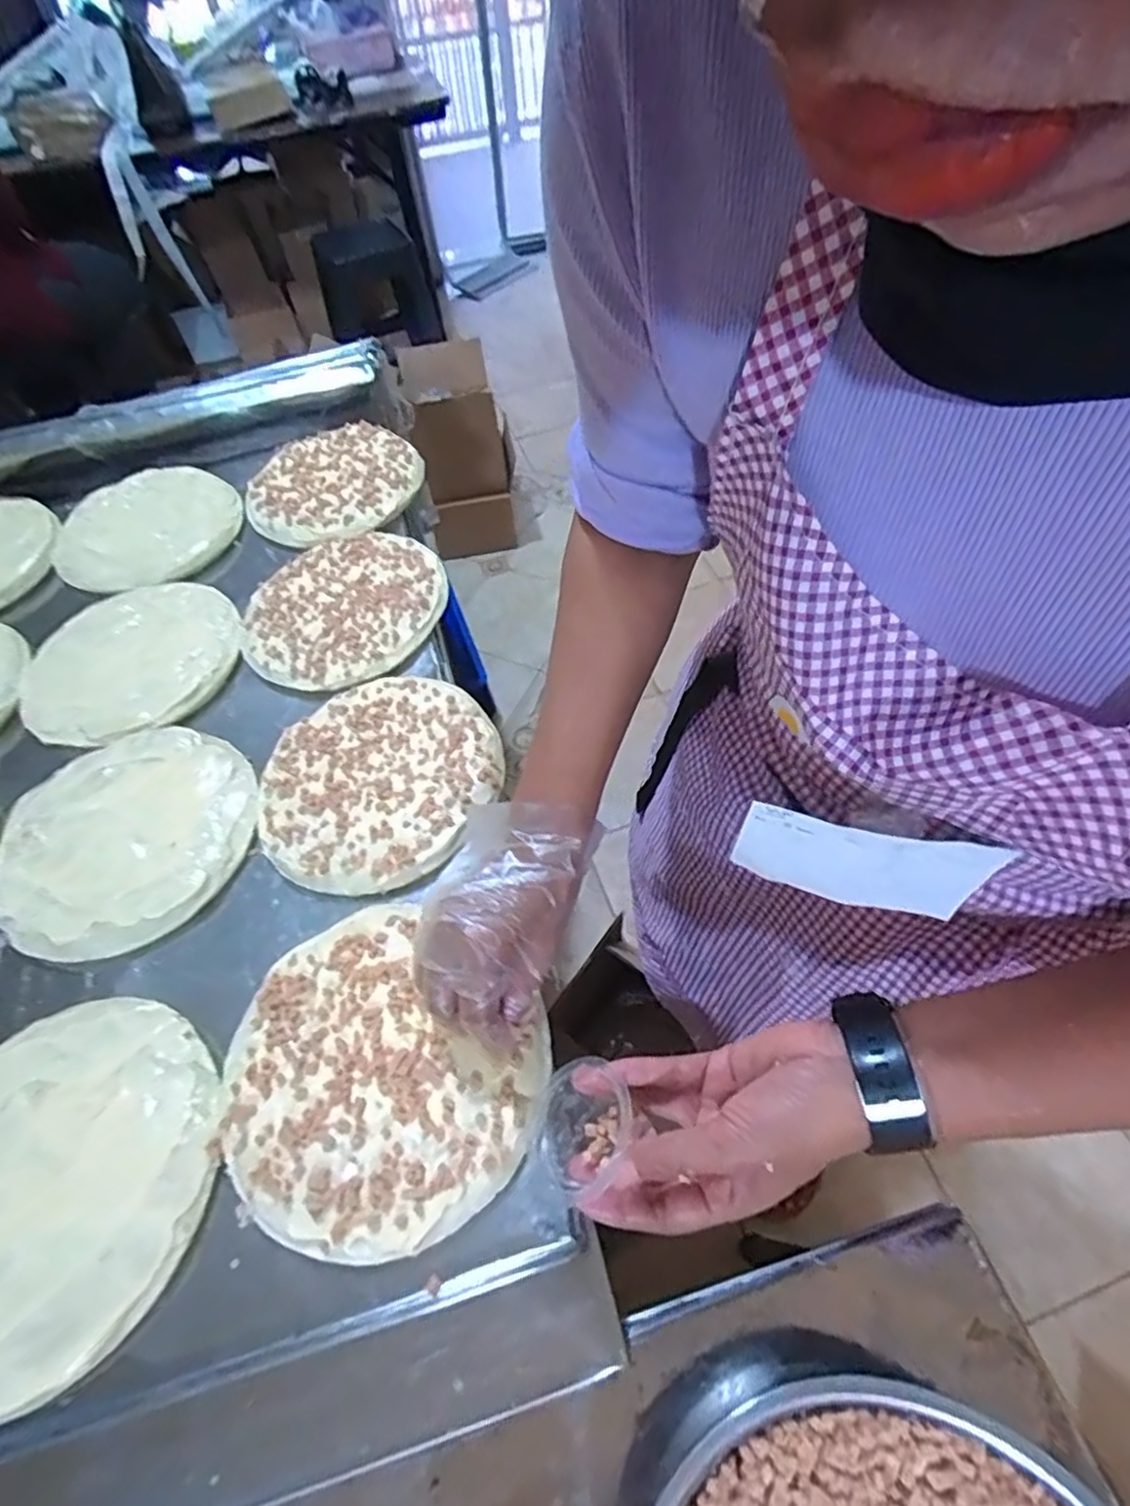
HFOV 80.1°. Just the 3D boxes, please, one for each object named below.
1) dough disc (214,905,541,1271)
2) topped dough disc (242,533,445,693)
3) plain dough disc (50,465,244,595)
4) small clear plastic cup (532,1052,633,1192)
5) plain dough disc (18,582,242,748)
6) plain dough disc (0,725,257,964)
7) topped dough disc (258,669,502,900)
[{"bbox_3d":[-0.116,0.192,0.407,0.192,0.019,0.173,21,61,17],"label":"dough disc"},{"bbox_3d":[-0.217,-0.146,0.666,0.185,0.014,0.199,-2,52,3],"label":"topped dough disc"},{"bbox_3d":[-0.473,-0.259,0.761,0.195,0.015,0.200,-2,52,3],"label":"plain dough disc"},{"bbox_3d":[0.006,0.184,0.333,0.047,0.049,0.052,35,66,23],"label":"small clear plastic cup"},{"bbox_3d":[-0.416,-0.091,0.653,0.182,0.016,0.202,28,59,24],"label":"plain dough disc"},{"bbox_3d":[-0.349,0.063,0.535,0.189,0.019,0.194,-2,52,3],"label":"plain dough disc"},{"bbox_3d":[-0.153,0.014,0.541,0.183,0.014,0.195,-2,52,3],"label":"topped dough disc"}]

